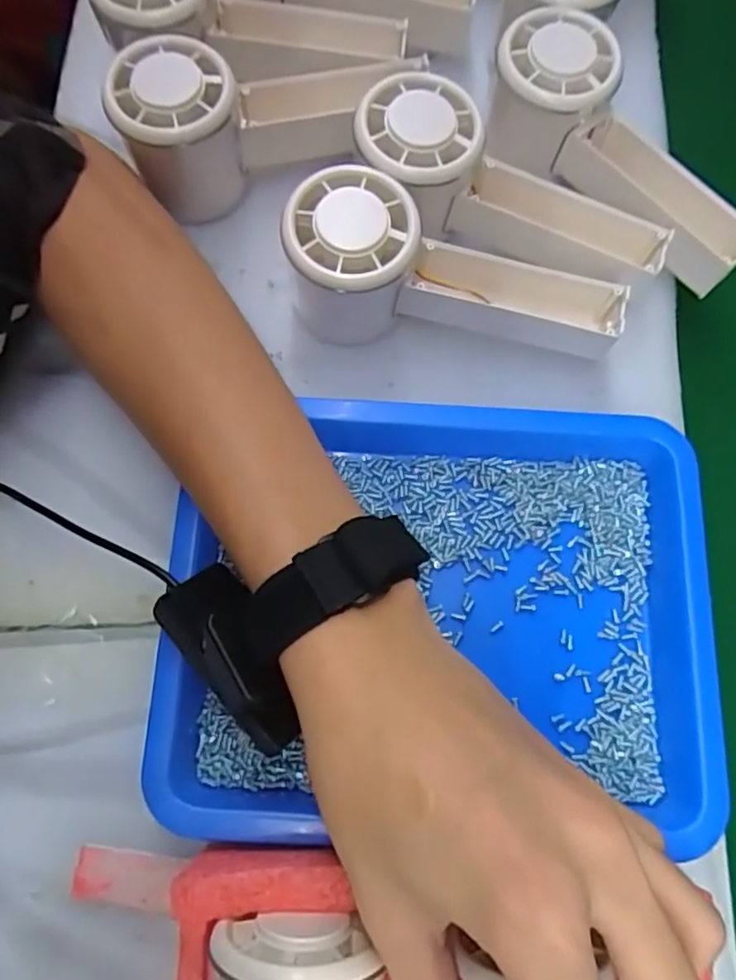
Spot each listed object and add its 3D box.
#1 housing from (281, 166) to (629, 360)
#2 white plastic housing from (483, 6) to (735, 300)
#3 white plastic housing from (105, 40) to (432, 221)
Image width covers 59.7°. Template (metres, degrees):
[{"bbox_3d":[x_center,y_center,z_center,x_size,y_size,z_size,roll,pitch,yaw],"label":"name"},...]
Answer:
[{"bbox_3d":[0.040,-0.099,0.291,0.152,0.059,0.055,4,74,0],"label":"housing"},{"bbox_3d":[0.120,-0.159,0.304,0.148,0.046,0.060,44,78,10],"label":"white plastic housing"},{"bbox_3d":[-0.046,-0.173,0.306,0.135,0.056,0.054,-6,74,-3],"label":"white plastic housing"}]

